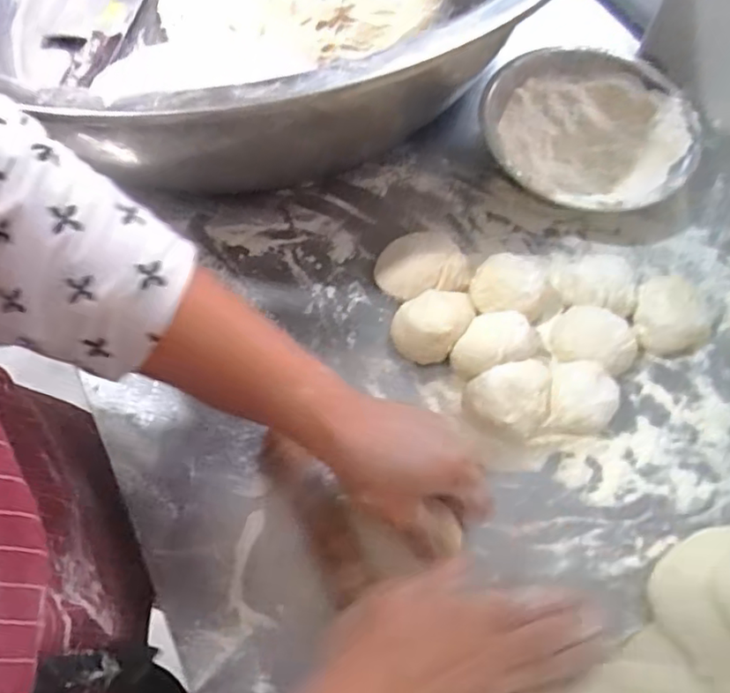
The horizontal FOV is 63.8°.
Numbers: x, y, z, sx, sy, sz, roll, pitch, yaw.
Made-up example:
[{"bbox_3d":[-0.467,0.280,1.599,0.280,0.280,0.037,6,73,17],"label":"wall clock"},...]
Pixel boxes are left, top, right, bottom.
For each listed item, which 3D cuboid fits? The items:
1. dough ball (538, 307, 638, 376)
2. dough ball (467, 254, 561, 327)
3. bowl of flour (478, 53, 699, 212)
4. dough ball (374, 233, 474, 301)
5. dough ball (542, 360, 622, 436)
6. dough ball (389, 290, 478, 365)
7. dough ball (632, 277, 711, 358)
[{"bbox_3d":[0.166,-0.004,0.434,0.064,0.036,0.046,15,67,7],"label":"dough ball"},{"bbox_3d":[0.114,-0.044,0.450,0.063,0.036,0.063,-37,70,-15],"label":"dough ball"},{"bbox_3d":[0.182,-0.172,0.497,0.169,0.053,0.160,0,65,0],"label":"bowl of flour"},{"bbox_3d":[0.045,-0.061,0.457,0.072,0.036,0.051,-10,66,-4],"label":"dough ball"},{"bbox_3d":[0.153,0.036,0.413,0.044,0.040,0.049,12,66,6],"label":"dough ball"},{"bbox_3d":[0.050,-0.018,0.439,0.047,0.034,0.059,35,70,15],"label":"dough ball"},{"bbox_3d":[0.227,-0.021,0.438,0.046,0.037,0.058,-36,70,-15],"label":"dough ball"}]

